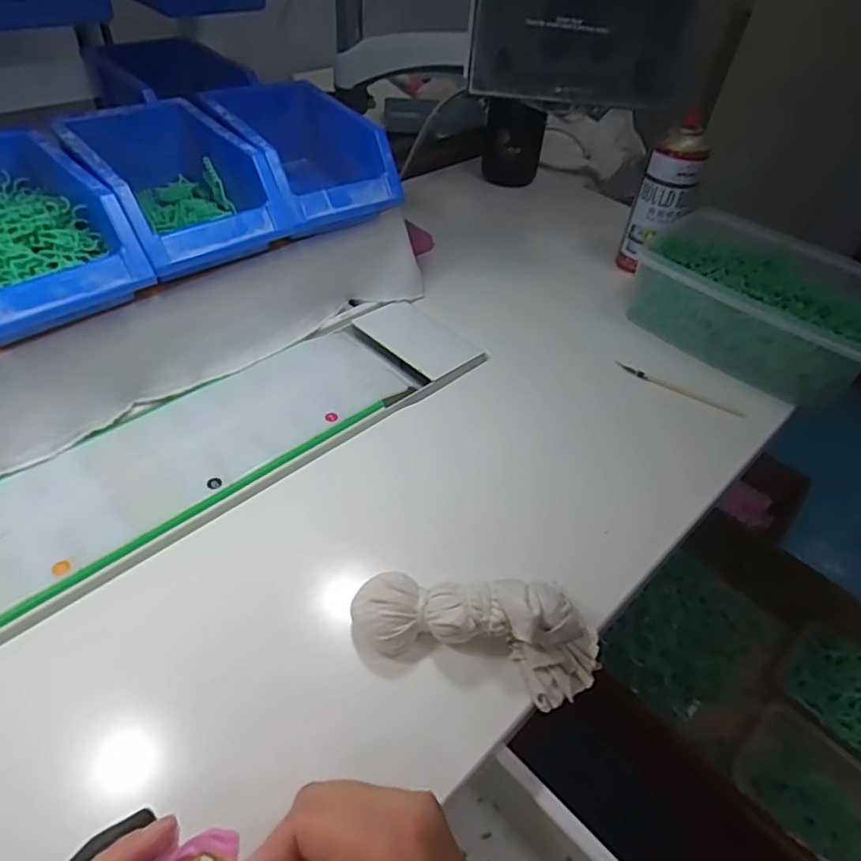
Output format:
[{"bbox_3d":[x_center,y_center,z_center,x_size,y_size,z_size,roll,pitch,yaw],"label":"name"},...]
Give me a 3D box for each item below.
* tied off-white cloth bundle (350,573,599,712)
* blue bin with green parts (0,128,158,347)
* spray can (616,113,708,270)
[{"bbox_3d":[0.031,0.124,0.385,0.155,0.051,0.057,15,45,7],"label":"tied off-white cloth bundle"},{"bbox_3d":[-0.313,-0.151,0.444,0.123,0.072,0.195,-33,57,-33],"label":"blue bin with green parts"},{"bbox_3d":[0.274,-0.269,0.704,0.057,0.161,0.050,3,45,-5],"label":"spray can"}]

